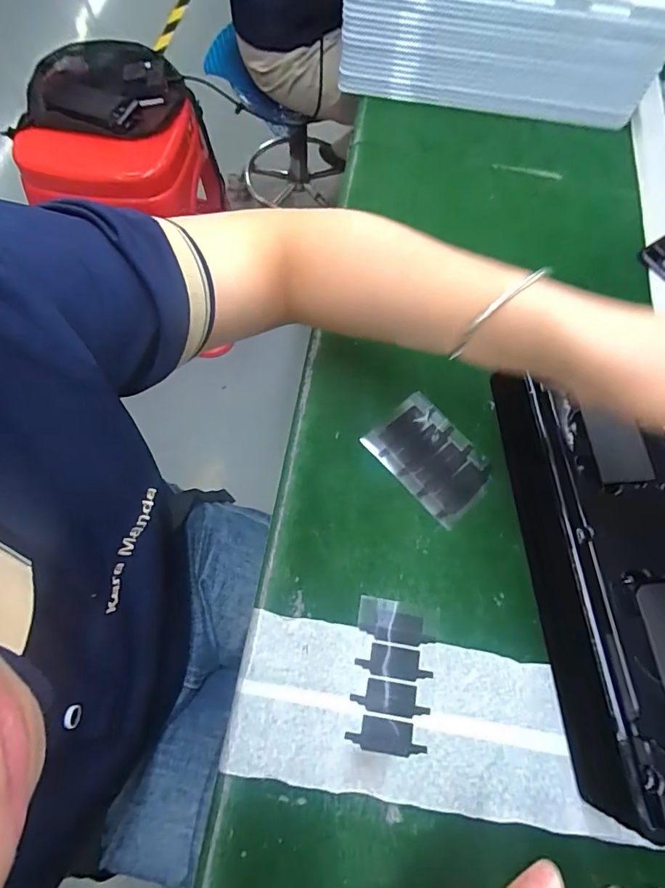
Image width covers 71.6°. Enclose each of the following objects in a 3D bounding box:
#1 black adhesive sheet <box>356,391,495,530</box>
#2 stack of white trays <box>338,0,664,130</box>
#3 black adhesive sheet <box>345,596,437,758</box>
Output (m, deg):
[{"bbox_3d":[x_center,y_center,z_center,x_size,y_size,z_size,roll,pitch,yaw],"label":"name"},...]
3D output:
[{"bbox_3d":[0.077,0.011,0.358,0.064,0.004,0.093,-39,75,-16],"label":"black adhesive sheet"},{"bbox_3d":[0.202,-0.552,0.547,0.331,0.113,0.324,10,68,2],"label":"stack of white trays"},{"bbox_3d":[0.040,0.149,0.299,0.052,0.004,0.088,9,68,1],"label":"black adhesive sheet"}]

